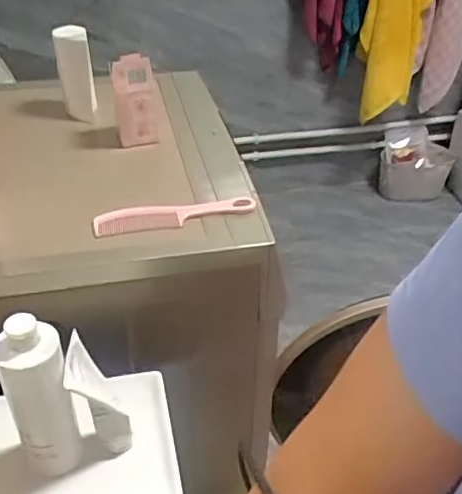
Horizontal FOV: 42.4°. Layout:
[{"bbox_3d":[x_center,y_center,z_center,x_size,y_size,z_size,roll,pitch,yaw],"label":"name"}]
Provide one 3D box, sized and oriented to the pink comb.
[{"bbox_3d":[-0.072,-0.044,0.784,0.212,0.015,0.046,-6,38,-9],"label":"pink comb"}]

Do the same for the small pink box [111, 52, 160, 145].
[{"bbox_3d":[-0.143,-0.219,0.887,0.059,0.141,0.031,-4,37,-7],"label":"small pink box"}]

